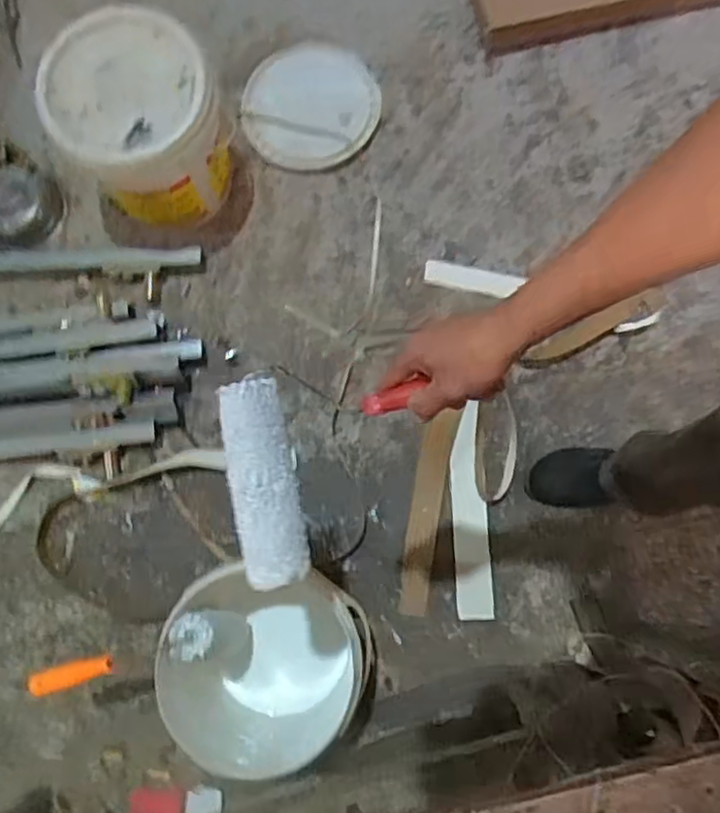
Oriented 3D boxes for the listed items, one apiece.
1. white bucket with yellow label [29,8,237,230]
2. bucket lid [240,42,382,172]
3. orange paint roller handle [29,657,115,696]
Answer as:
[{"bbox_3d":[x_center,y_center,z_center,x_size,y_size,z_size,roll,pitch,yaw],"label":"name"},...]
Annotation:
[{"bbox_3d":[-0.377,-0.487,1.193,0.268,0.312,0.229,-23,80,-4],"label":"white bucket with yellow label"},{"bbox_3d":[-0.097,-0.621,1.354,0.262,0.039,0.283,1,84,-13],"label":"bucket lid"},{"bbox_3d":[-0.415,0.384,0.951,0.111,0.024,0.032,-17,79,-3],"label":"orange paint roller handle"}]

